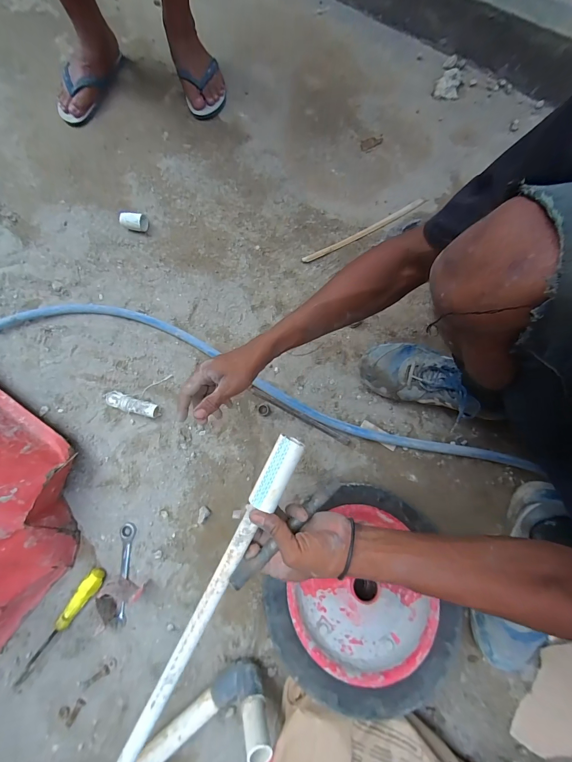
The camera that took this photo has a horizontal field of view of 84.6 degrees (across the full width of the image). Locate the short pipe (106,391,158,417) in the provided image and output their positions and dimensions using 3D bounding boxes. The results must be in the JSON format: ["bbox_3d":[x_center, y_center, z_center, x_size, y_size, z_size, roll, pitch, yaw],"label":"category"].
[{"bbox_3d":[-0.304,0.046,0.618,0.108,0.026,0.030,18,78,5],"label":"short pipe"}]

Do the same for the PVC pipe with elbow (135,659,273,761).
[{"bbox_3d":[-0.138,0.538,0.454,0.262,0.122,0.074,-36,79,-7],"label":"PVC pipe with elbow"}]

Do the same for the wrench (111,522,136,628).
[{"bbox_3d":[-0.291,0.345,0.564,0.028,0.005,0.168,-1,77,1],"label":"wrench"}]

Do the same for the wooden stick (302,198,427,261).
[{"bbox_3d":[0.176,-0.333,0.698,0.304,0.011,0.022,-27,78,-5],"label":"wooden stick"}]

